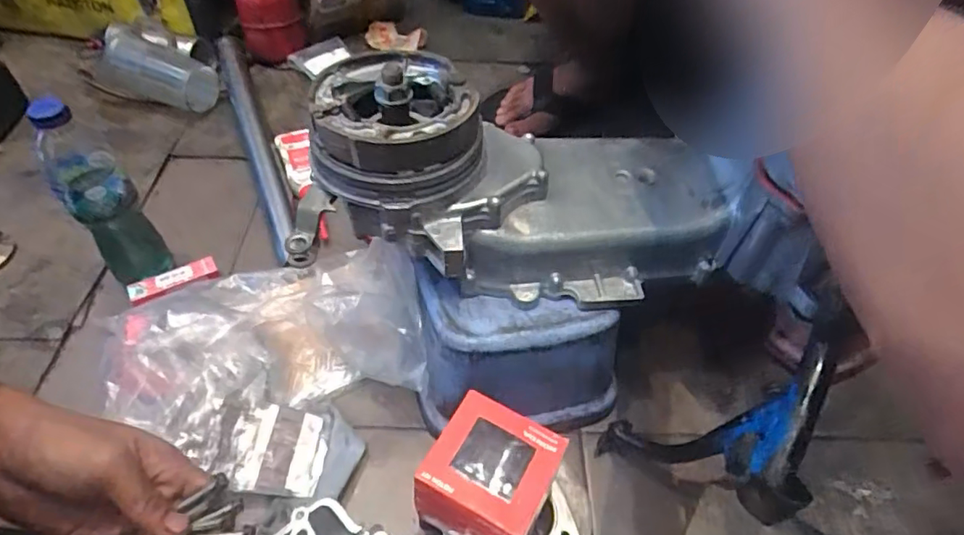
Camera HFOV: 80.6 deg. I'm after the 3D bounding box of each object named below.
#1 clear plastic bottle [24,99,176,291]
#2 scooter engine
[{"bbox_3d":[-0.402,-0.075,0.600,0.066,0.212,0.069,-32,58,-25],"label":"clear plastic bottle"},{"bbox_3d":[0.031,-0.068,0.483,0.342,0.128,0.164,9,50,-15],"label":"scooter engine"}]

